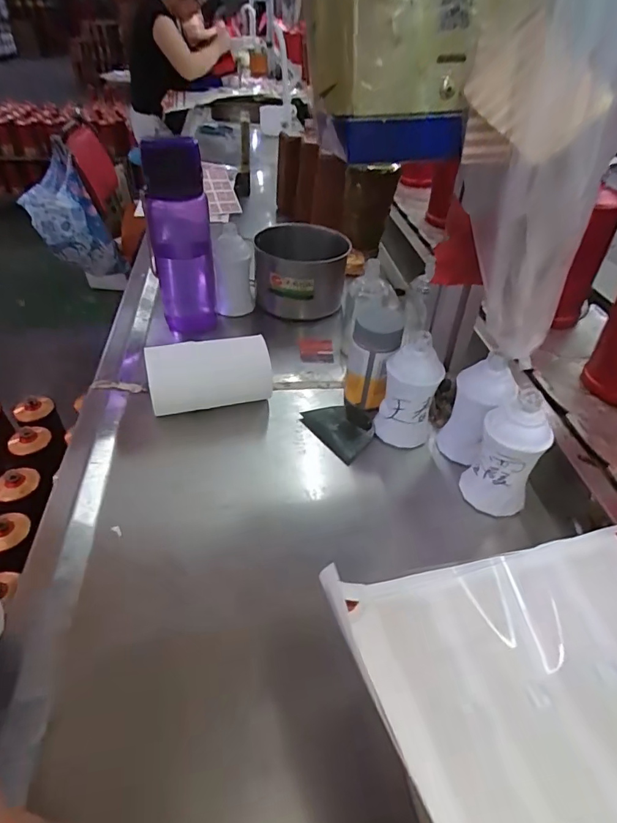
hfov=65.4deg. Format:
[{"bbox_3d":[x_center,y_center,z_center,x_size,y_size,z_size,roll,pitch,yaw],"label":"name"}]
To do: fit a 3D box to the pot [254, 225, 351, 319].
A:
[{"bbox_3d":[-0.010,-0.204,0.711,0.131,0.095,0.137,2,41,0],"label":"pot"}]

